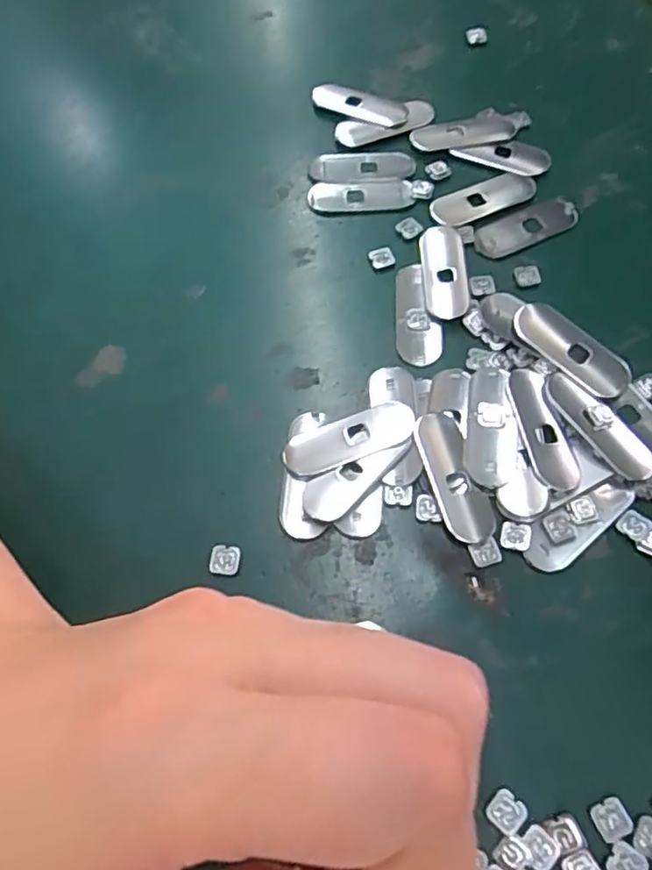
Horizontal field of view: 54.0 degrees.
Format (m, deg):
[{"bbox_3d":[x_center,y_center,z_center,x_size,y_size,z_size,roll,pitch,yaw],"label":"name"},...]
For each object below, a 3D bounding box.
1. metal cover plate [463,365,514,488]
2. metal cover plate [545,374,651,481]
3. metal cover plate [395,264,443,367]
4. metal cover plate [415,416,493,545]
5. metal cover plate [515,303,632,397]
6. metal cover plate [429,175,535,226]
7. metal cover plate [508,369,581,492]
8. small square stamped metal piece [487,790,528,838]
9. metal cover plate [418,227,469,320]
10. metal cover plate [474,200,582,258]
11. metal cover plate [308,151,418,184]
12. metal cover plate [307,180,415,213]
[{"bbox_3d":[0.063,-0.004,0.243,0.017,0.004,0.050,9,66,6],"label":"metal cover plate"},{"bbox_3d":[0.105,-0.005,0.243,0.018,0.004,0.050,-33,68,-13],"label":"metal cover plate"},{"bbox_3d":[0.039,-0.051,0.271,0.019,0.004,0.049,1,65,2],"label":"metal cover plate"},{"bbox_3d":[0.047,0.015,0.235,0.018,0.004,0.050,-15,66,-5],"label":"metal cover plate"},{"bbox_3d":[0.098,-0.033,0.256,0.050,0.008,0.021,36,71,17],"label":"metal cover plate"},{"bbox_3d":[0.073,-0.109,0.293,0.051,0.004,0.019,-20,66,-7],"label":"metal cover plate"},{"bbox_3d":[0.082,-0.003,0.241,0.016,0.004,0.050,-12,65,-4],"label":"metal cover plate"},{"bbox_3d":[0.055,0.114,0.193,0.010,0.004,0.010,40,72,18],"label":"small square stamped metal piece"},{"bbox_3d":[0.051,-0.071,0.276,0.018,0.006,0.046,-2,65,1],"label":"metal cover plate"},{"bbox_3d":[0.091,-0.093,0.288,0.050,0.004,0.019,-24,67,-9],"label":"metal cover plate"},{"bbox_3d":[0.017,-0.129,0.306,0.049,0.004,0.020,0,65,2],"label":"metal cover plate"},{"bbox_3d":[0.016,-0.112,0.299,0.048,0.004,0.017,1,65,2],"label":"metal cover plate"}]

